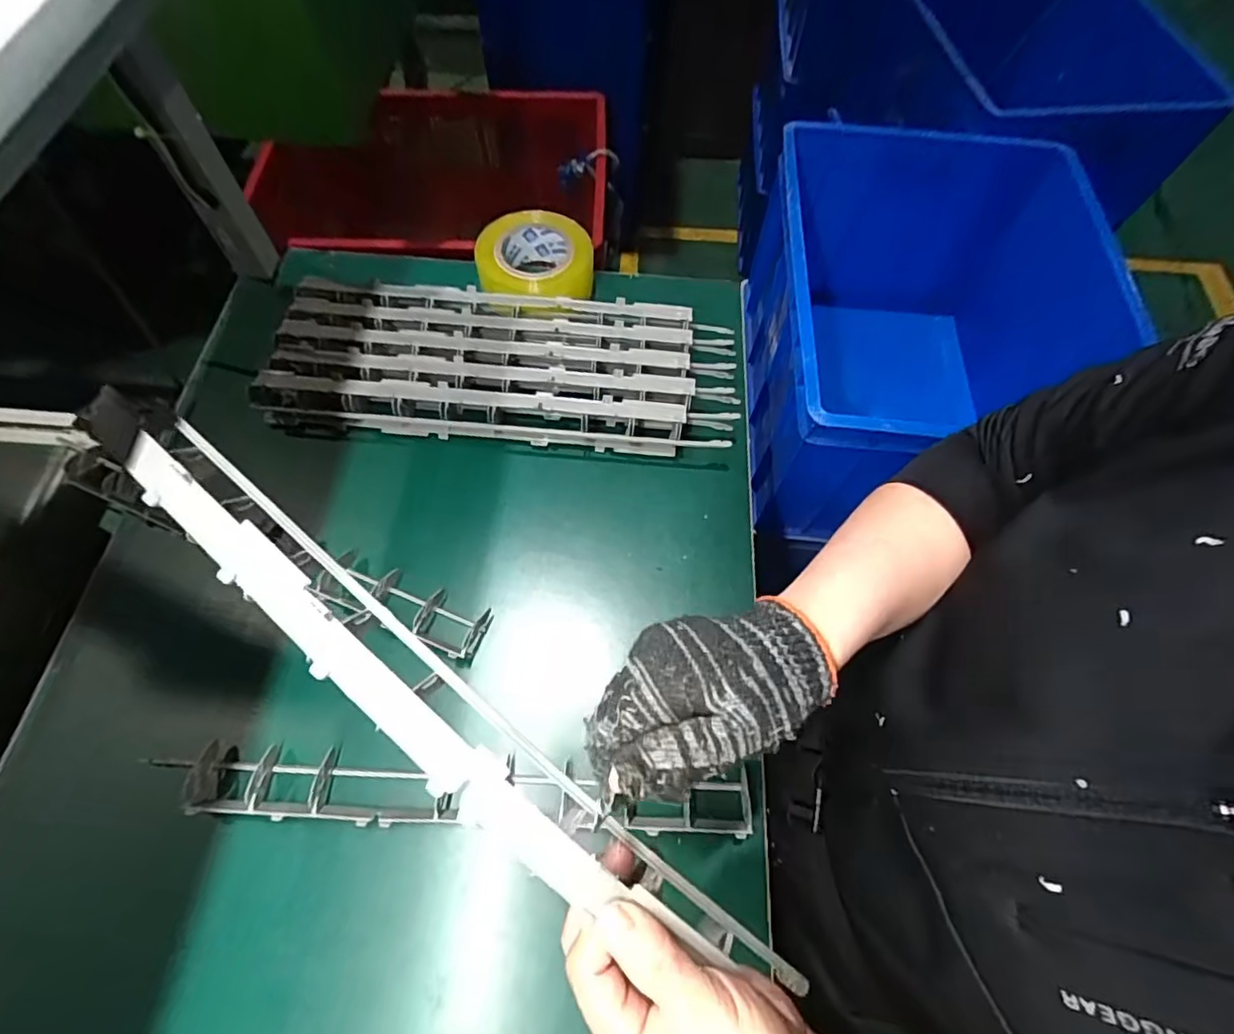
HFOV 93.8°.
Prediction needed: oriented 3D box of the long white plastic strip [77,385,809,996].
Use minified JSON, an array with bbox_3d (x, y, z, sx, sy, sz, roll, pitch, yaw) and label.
[{"bbox_3d":[-0.096,0.078,0.273,0.428,0.061,0.037,38,74,9],"label":"long white plastic strip"}]

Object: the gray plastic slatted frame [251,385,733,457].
[{"bbox_3d":[-0.123,-0.097,0.581,0.459,0.045,0.040,4,65,-1],"label":"gray plastic slatted frame"}]

